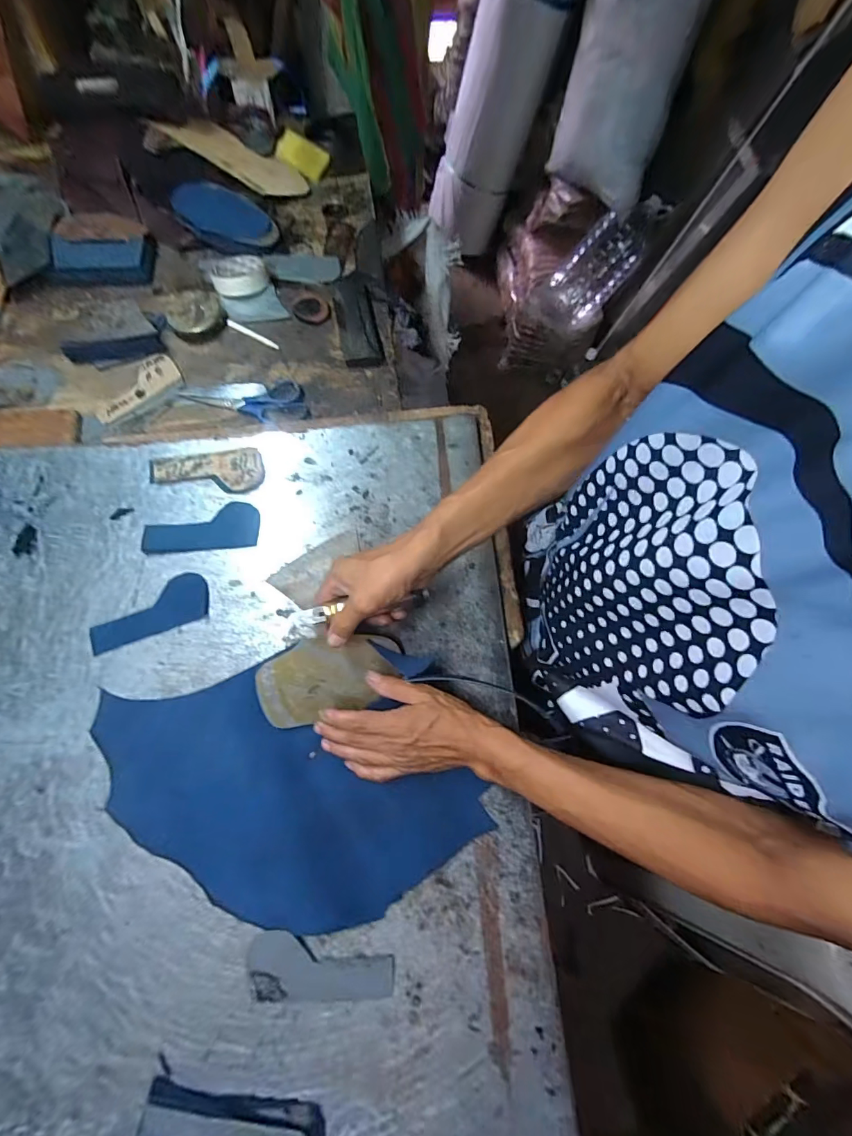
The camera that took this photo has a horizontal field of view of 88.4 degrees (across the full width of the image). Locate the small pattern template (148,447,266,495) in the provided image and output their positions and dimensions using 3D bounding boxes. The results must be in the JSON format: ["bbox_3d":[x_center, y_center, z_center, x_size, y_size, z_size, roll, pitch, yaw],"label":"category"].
[{"bbox_3d":[-0.273,-0.119,0.546,0.140,0.010,0.059,-5,72,-4],"label":"small pattern template"}]

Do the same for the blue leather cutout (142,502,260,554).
[{"bbox_3d":[-0.268,-0.049,0.526,0.129,0.005,0.055,-5,76,-5],"label":"blue leather cutout"}]

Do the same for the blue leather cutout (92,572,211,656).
[{"bbox_3d":[-0.312,0.049,0.495,0.128,0.004,0.056,-19,73,-8],"label":"blue leather cutout"}]

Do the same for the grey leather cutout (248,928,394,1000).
[{"bbox_3d":[-0.095,0.363,0.396,0.130,0.004,0.045,6,71,0],"label":"grey leather cutout"}]

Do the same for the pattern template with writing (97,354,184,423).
[{"bbox_3d":[-0.405,-0.251,0.612,0.121,0.007,0.059,-36,83,-10],"label":"pattern template with writing"}]

